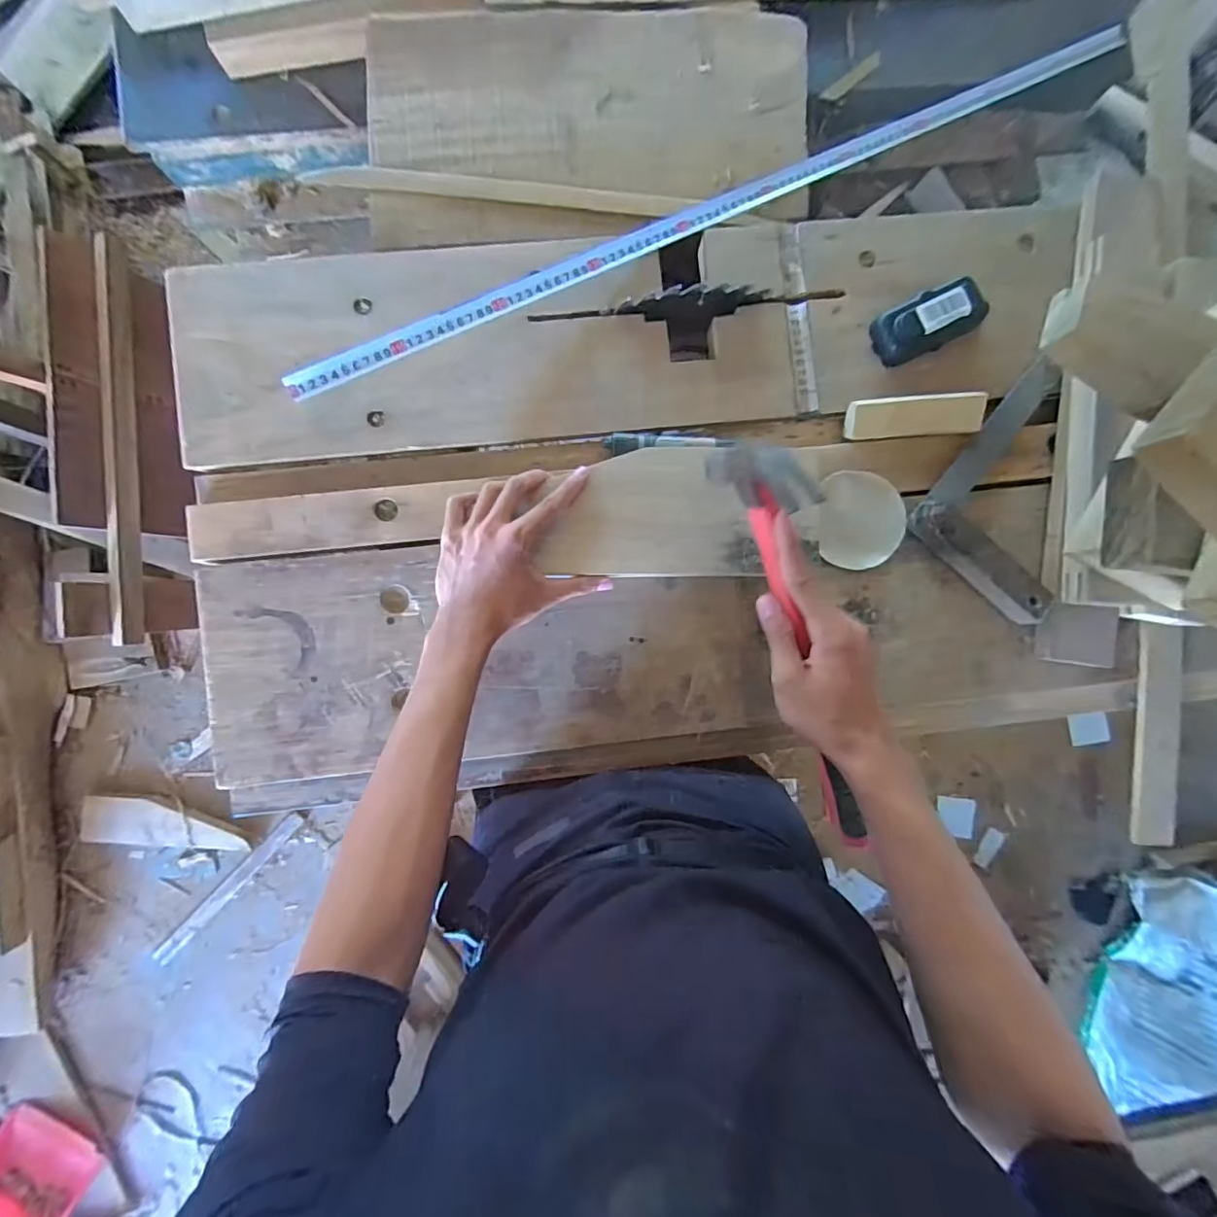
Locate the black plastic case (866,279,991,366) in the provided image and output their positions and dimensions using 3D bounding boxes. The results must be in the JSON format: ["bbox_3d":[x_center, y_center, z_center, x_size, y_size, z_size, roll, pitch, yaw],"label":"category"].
[{"bbox_3d":[0.309,-0.276,0.524,0.102,0.034,0.050,-25,90,-3],"label":"black plastic case"}]

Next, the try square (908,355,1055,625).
[{"bbox_3d":[0.408,-0.109,0.519,0.156,0.034,0.215,42,88,-1],"label":"try square"}]

